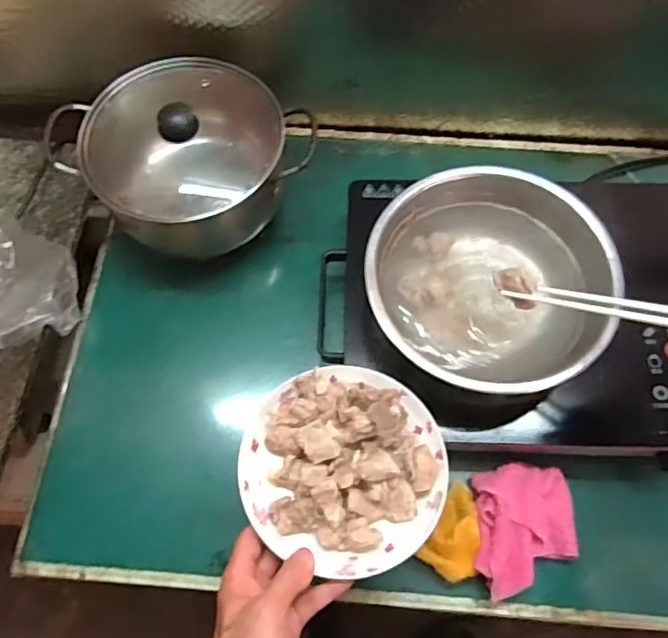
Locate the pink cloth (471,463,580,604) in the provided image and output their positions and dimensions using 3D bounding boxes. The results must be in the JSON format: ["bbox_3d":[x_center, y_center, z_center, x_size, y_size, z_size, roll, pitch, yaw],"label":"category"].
[{"bbox_3d":[0.190,0.205,0.551,0.100,0.030,0.120,4,68,2],"label":"pink cloth"}]

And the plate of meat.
[{"bbox_3d":[0.009,0.123,0.487,0.172,0.029,0.166,0,68,0],"label":"plate of meat"}]

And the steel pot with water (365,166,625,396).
[{"bbox_3d":[0.148,-0.040,0.567,0.227,0.077,0.213,0,68,0],"label":"steel pot with water"}]

